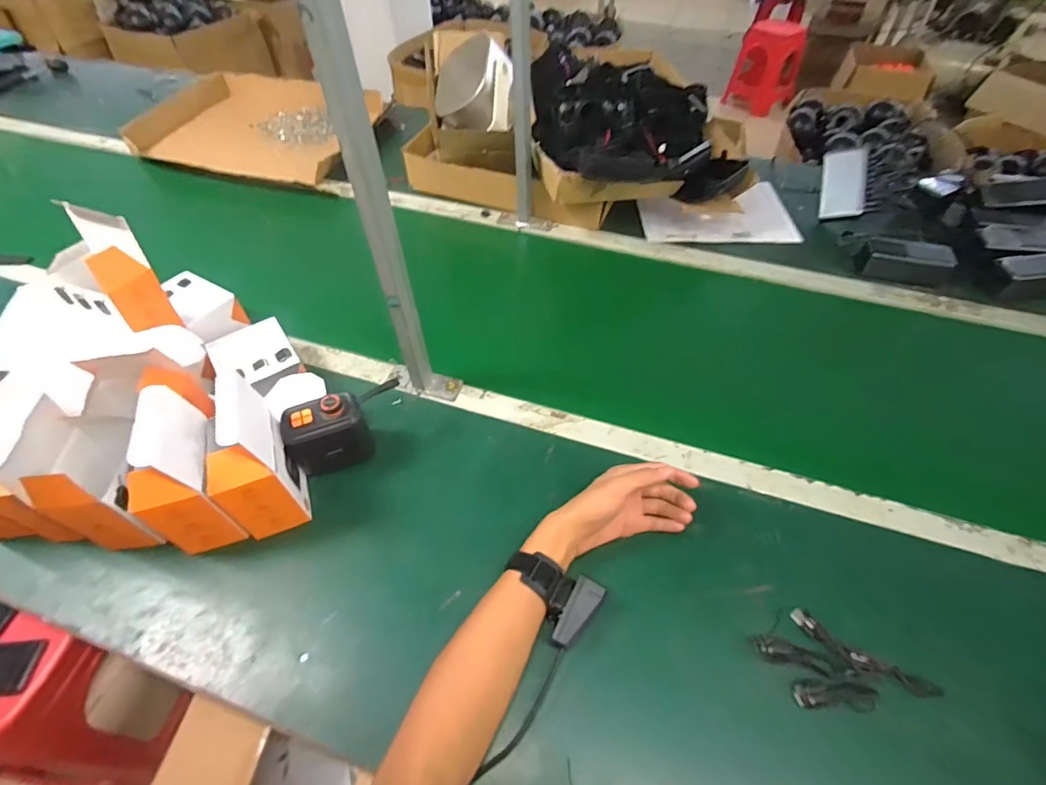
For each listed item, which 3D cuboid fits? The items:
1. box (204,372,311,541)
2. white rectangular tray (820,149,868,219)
[{"bbox_3d":[-0.294,0.077,0.527,0.064,0.180,0.112,-19,53,-14],"label":"box"},{"bbox_3d":[0.617,-0.404,0.935,0.012,0.086,0.133,3,90,-27],"label":"white rectangular tray"}]

